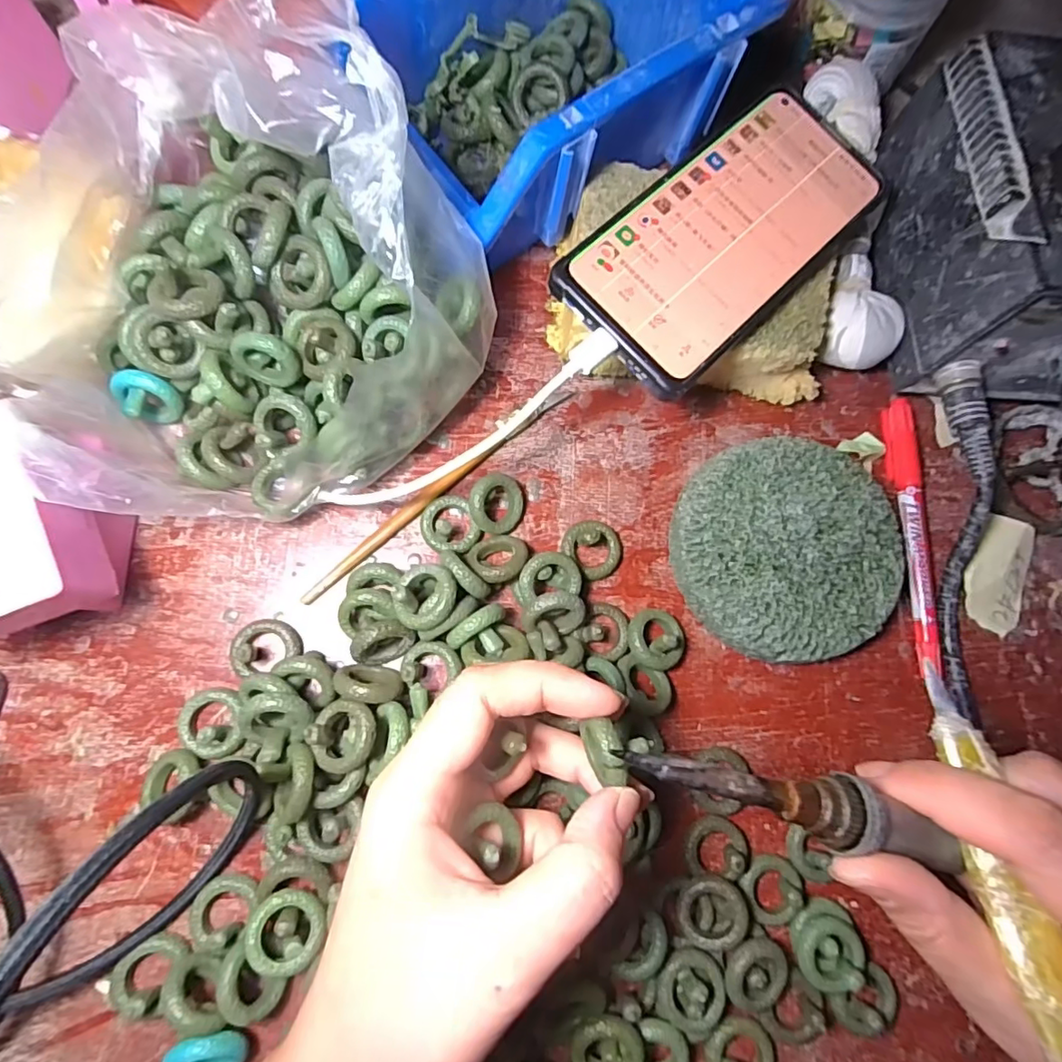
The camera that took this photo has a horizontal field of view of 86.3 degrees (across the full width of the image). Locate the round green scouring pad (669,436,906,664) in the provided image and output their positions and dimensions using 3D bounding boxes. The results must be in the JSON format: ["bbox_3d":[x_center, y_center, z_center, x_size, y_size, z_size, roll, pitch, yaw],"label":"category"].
[{"bbox_3d":[0.118,0.007,0.262,0.099,0.021,0.098,1,80,-6],"label":"round green scouring pad"}]

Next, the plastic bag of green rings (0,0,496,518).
[{"bbox_3d":[-0.104,-0.093,0.222,0.168,0.098,0.185,11,78,-4],"label":"plastic bag of green rings"}]

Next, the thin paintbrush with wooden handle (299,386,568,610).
[{"bbox_3d":[-0.042,-0.020,0.262,0.153,0.006,0.009,-41,86,-11],"label":"thin paintbrush with wooden handle"}]

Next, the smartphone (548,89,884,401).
[{"bbox_3d":[0.087,-0.132,0.249,0.161,0.013,0.077,-44,86,-11],"label":"smartphone"}]

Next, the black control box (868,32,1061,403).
[{"bbox_3d":[0.241,-0.140,0.268,0.114,0.081,0.146,1,79,-6],"label":"black control box"}]

